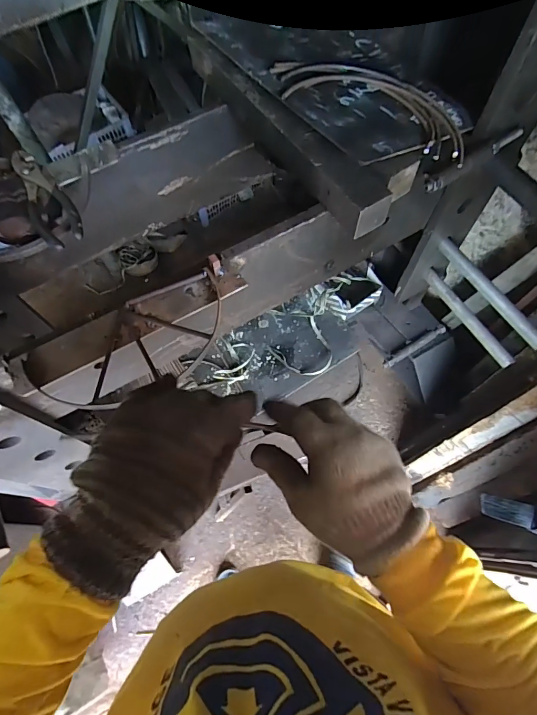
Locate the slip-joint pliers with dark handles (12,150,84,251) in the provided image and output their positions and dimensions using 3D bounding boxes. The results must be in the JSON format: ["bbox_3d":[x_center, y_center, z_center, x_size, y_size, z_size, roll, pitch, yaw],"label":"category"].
[{"bbox_3d":[-0.303,-0.217,0.531,0.053,0.017,0.198,-34,68,-11],"label":"slip-joint pliers with dark handles"}]

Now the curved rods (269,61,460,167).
[{"bbox_3d":[0.138,-0.341,0.531,0.273,0.046,0.126,20,69,12],"label":"curved rods"}]

